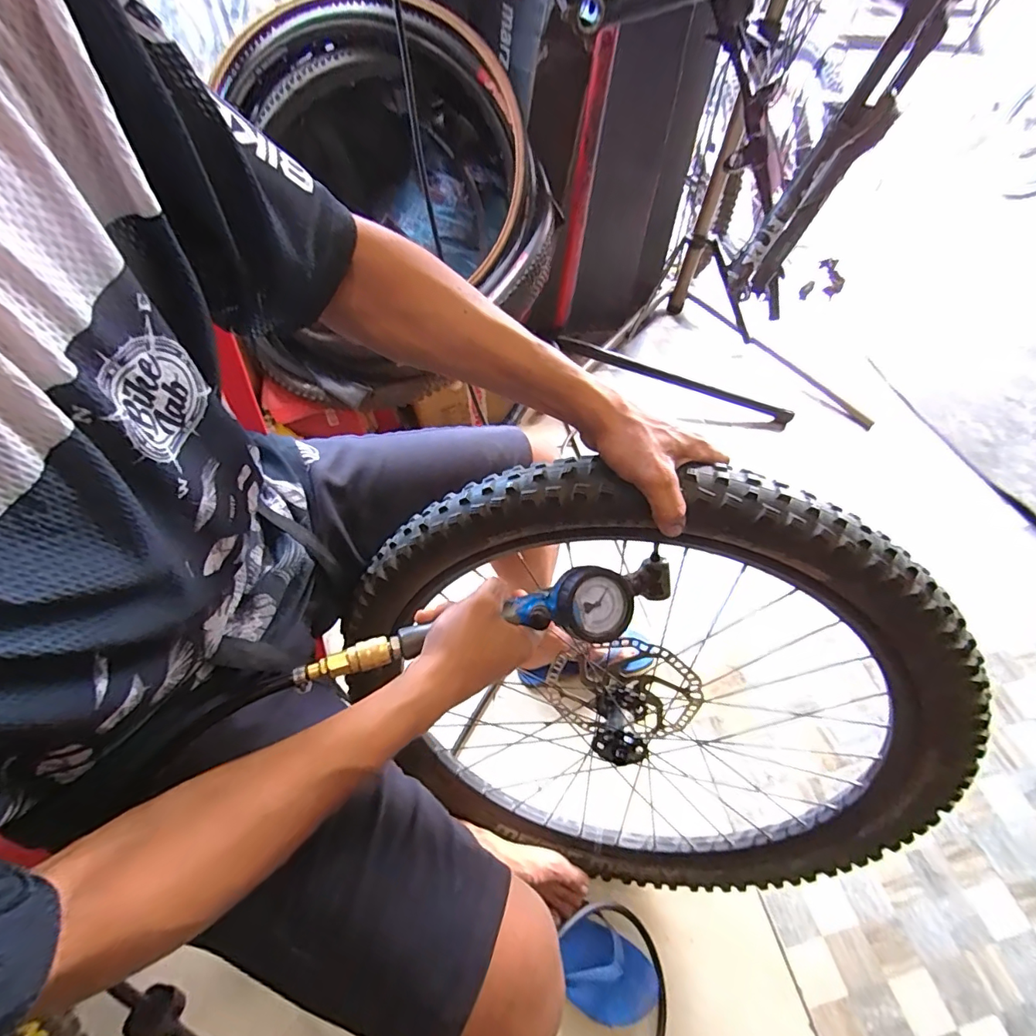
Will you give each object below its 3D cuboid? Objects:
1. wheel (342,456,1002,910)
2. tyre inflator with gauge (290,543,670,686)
[{"bbox_3d":[0.128,0.247,0.584,0.619,0.663,0.152,8,38,10],"label":"wheel"},{"bbox_3d":[-0.016,0.084,0.414,0.321,0.058,0.073,-12,52,-8],"label":"tyre inflator with gauge"}]

